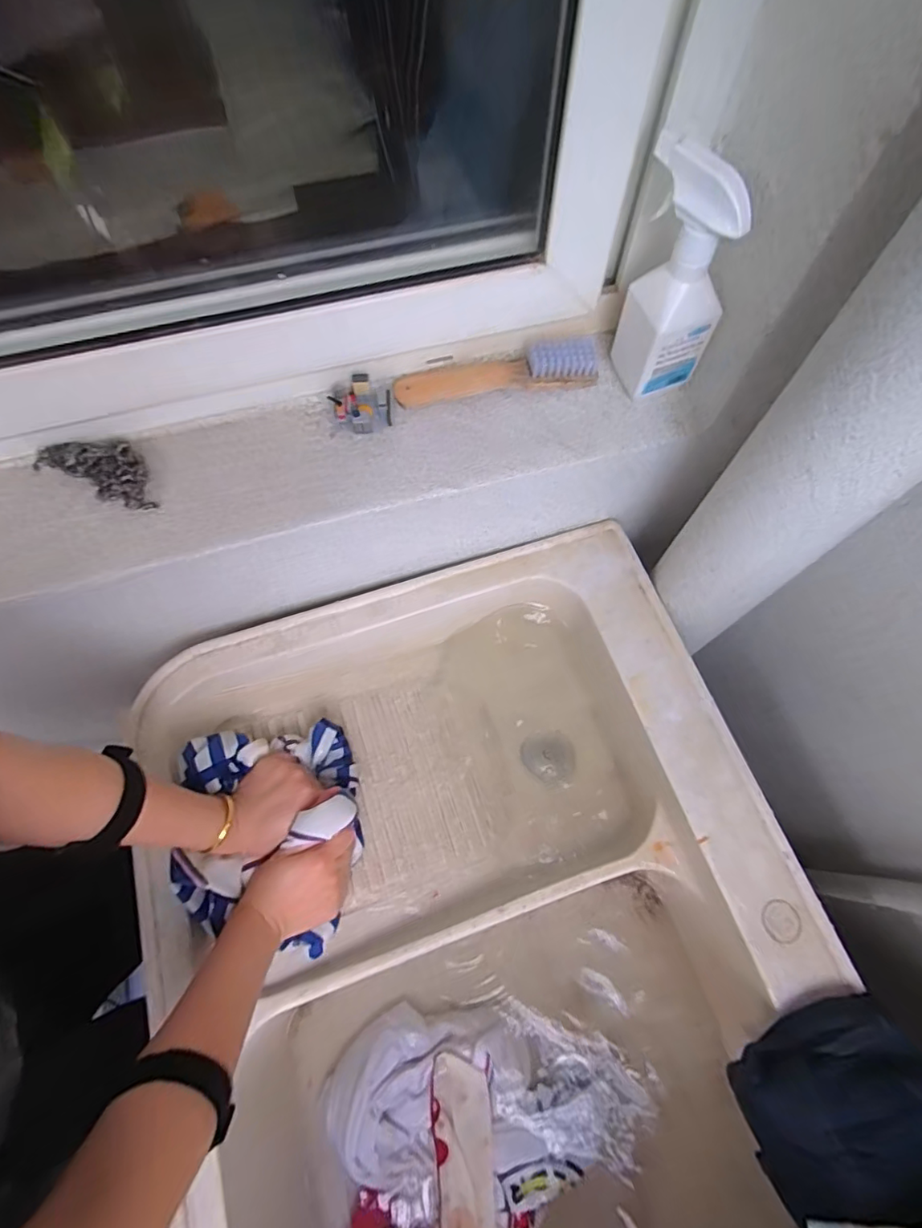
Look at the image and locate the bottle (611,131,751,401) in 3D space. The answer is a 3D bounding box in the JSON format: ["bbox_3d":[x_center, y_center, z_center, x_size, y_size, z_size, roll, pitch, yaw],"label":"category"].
[{"bbox_3d":[0.184,-0.279,0.464,0.064,0.207,0.074,-18,69,-8],"label":"bottle"}]

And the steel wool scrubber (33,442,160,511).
[{"bbox_3d":[-0.332,-0.136,0.493,0.108,0.028,0.051,21,69,7],"label":"steel wool scrubber"}]

